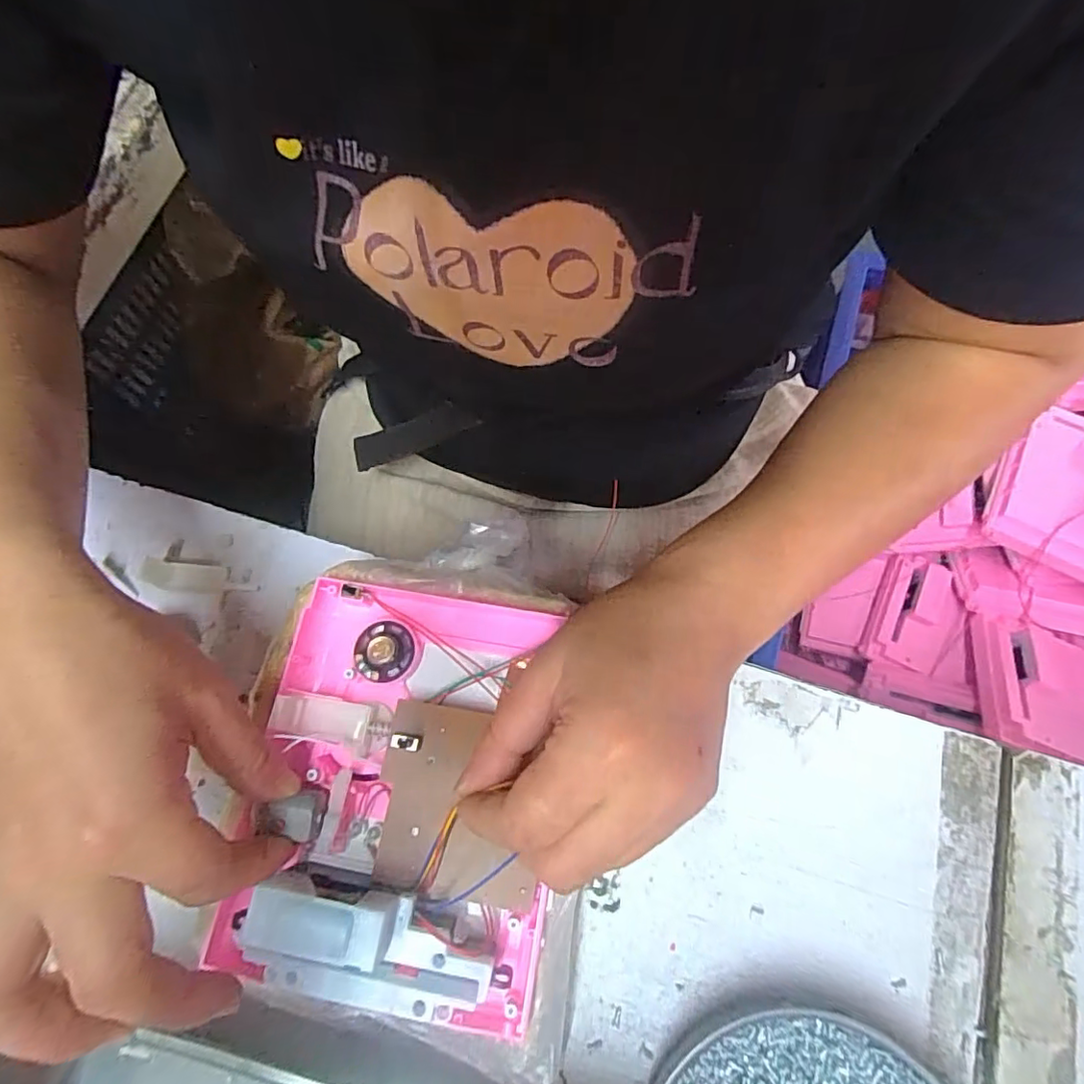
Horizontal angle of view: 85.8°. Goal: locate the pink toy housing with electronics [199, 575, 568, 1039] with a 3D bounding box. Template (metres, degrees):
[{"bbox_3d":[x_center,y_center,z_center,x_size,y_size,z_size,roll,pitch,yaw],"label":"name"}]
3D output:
[{"bbox_3d":[-0.057,0.097,0.244,0.138,0.042,0.166,9,71,5],"label":"pink toy housing with electronics"}]

